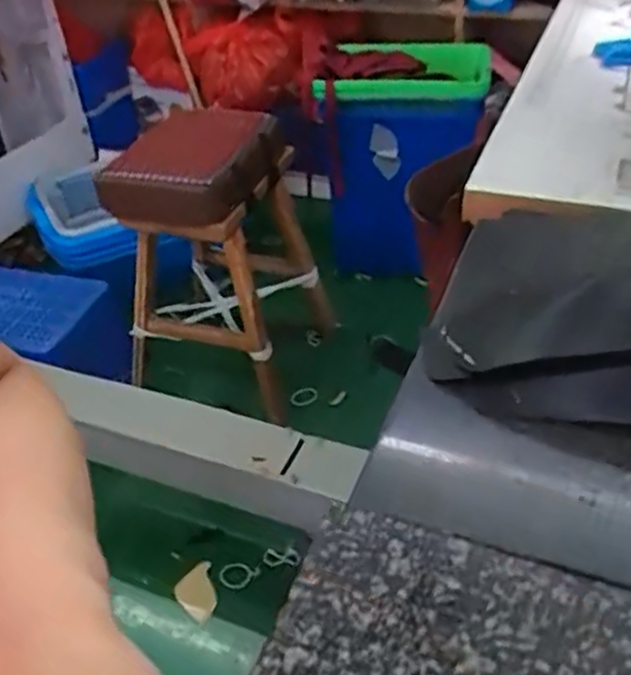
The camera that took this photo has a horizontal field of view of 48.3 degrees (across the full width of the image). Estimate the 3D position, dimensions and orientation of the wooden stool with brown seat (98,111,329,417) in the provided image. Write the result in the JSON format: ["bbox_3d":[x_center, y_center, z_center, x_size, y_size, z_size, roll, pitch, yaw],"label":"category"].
[{"bbox_3d":[-0.196,-0.177,1.521,0.338,0.505,0.390,10,40,19],"label":"wooden stool with brown seat"}]

